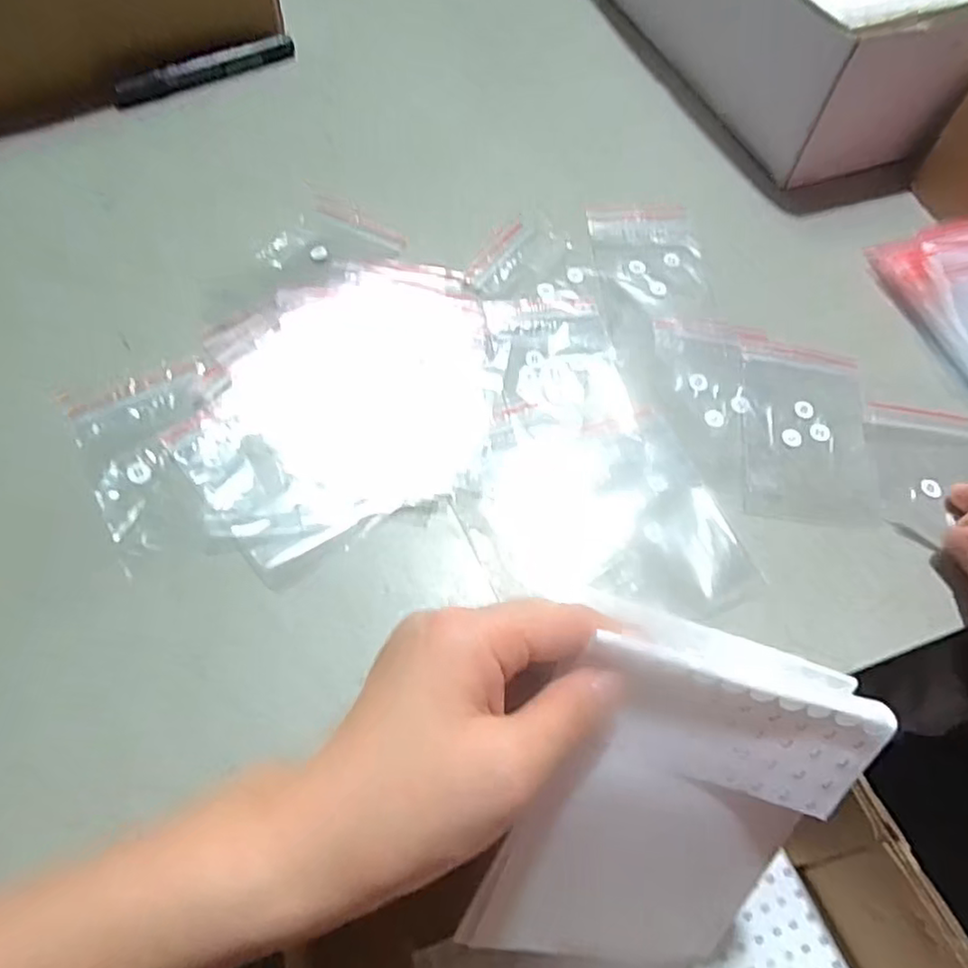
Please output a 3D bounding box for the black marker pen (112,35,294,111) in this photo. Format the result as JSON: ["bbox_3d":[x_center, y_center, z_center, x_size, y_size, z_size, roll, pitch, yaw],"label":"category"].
[{"bbox_3d":[-0.199,-0.299,0.465,0.130,0.013,0.015,-31,69,-18],"label":"black marker pen"}]

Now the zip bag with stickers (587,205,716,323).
[{"bbox_3d":[0.104,-0.141,0.408,0.067,0.004,0.100,-1,62,-4],"label":"zip bag with stickers"}]

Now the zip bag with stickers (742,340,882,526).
[{"bbox_3d":[0.173,-0.031,0.351,0.067,0.005,0.111,9,62,1],"label":"zip bag with stickers"}]

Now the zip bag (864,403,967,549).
[{"bbox_3d":[0.237,-0.006,0.339,0.066,0.005,0.079,8,62,0],"label":"zip bag"}]

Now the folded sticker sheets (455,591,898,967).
[{"bbox_3d":[0.076,0.138,0.273,0.127,0.178,0.021,13,22,-10],"label":"folded sticker sheets"}]

